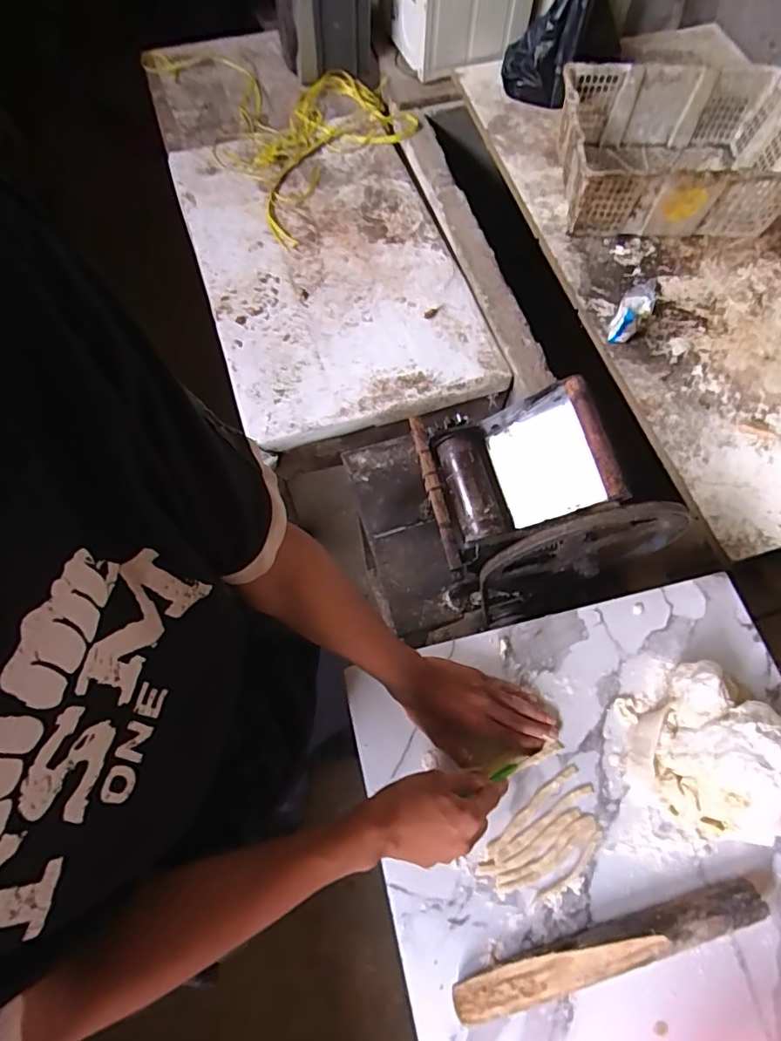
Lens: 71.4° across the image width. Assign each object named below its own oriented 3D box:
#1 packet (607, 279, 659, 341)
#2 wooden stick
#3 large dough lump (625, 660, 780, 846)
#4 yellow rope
[{"bbox_3d":[0.469,-0.399,1.059,0.057,0.056,0.126,29,69,14],"label":"packet"},{"bbox_3d":[0.211,0.402,0.513,0.313,0.038,0.043,-17,69,-7],"label":"wooden stick"},{"bbox_3d":[0.342,0.246,0.564,0.149,0.069,0.157,40,73,14],"label":"large dough lump"},{"bbox_3d":[-0.214,-0.961,1.302,0.472,0.084,0.640,-28,67,-12],"label":"yellow rope"}]

